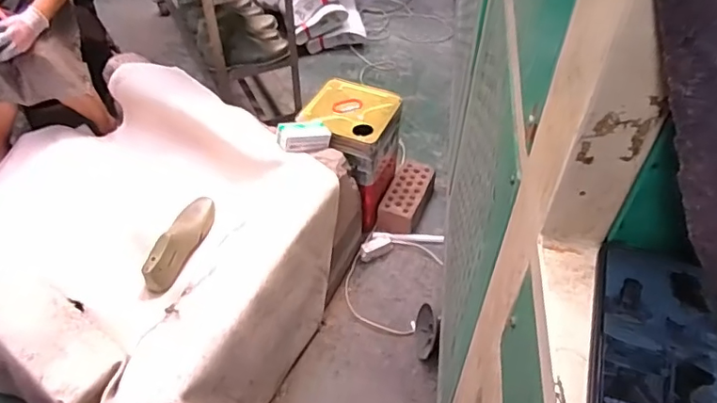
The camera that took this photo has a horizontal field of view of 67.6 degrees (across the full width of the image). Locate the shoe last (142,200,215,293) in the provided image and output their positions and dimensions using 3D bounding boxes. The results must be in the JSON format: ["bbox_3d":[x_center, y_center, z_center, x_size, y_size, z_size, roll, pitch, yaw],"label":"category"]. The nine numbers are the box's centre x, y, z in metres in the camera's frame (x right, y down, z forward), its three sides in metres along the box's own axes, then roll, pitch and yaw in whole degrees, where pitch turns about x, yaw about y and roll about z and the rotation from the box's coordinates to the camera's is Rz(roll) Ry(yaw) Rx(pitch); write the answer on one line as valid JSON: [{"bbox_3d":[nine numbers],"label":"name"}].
[{"bbox_3d":[-0.424,0.098,1.289,0.078,0.078,0.253,13,47,11],"label":"shoe last"}]

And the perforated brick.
[{"bbox_3d":[0.147,-0.009,1.669,0.117,0.092,0.253,19,49,17],"label":"perforated brick"}]

